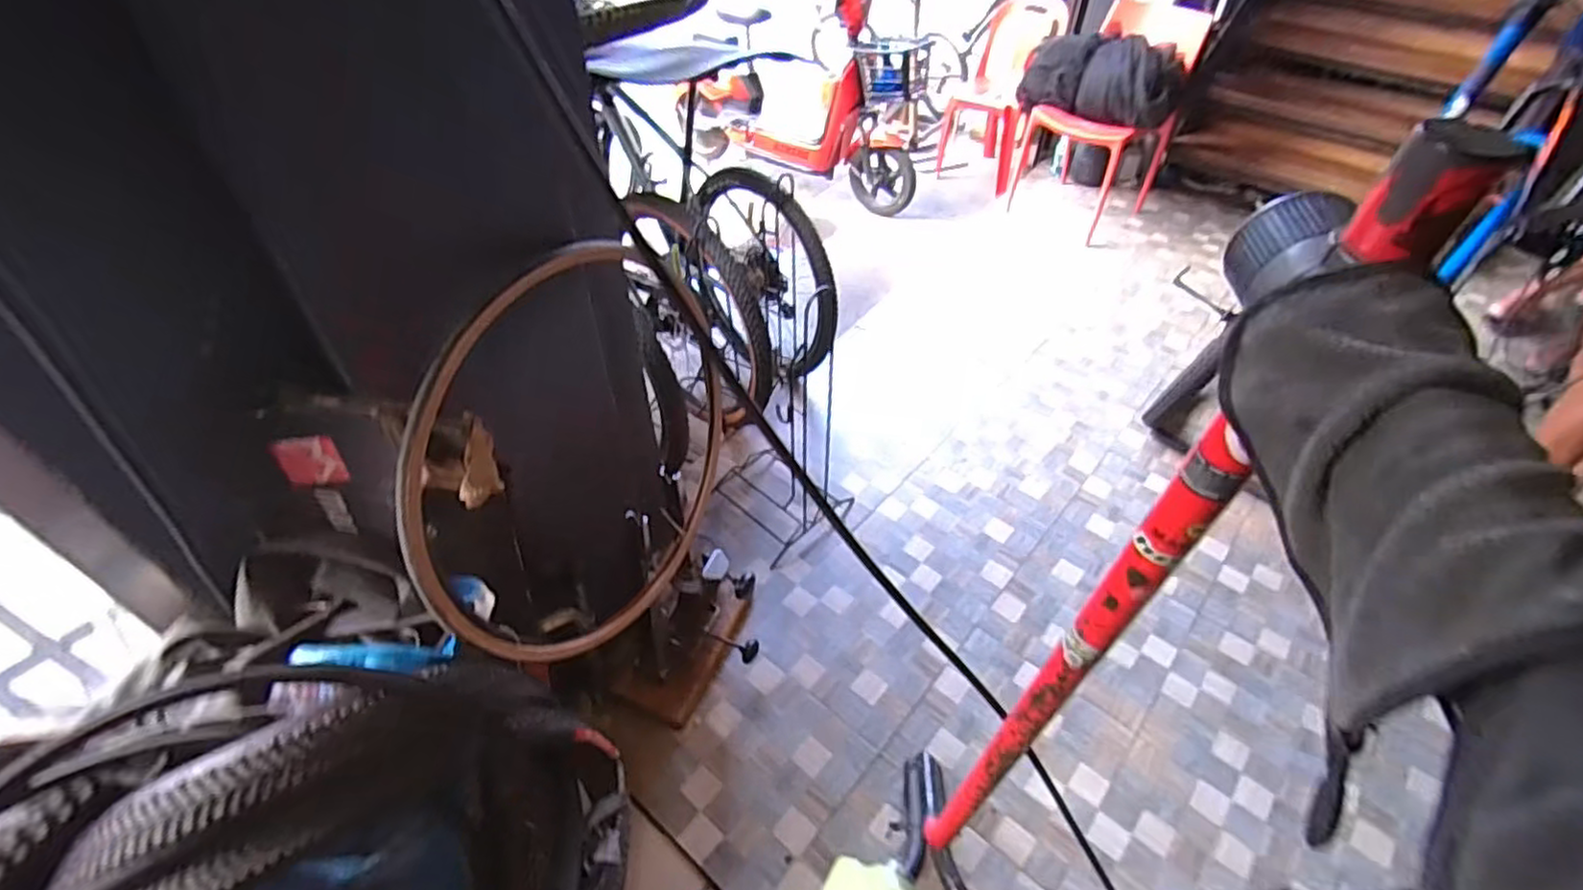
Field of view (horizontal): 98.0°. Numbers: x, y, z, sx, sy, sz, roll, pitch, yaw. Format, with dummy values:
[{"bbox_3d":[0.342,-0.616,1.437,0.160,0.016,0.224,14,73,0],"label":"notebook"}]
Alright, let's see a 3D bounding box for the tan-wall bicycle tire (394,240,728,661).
[{"bbox_3d":[-0.314,0.003,1.114,0.051,0.636,0.671,10,82,27],"label":"tan-wall bicycle tire"}]

